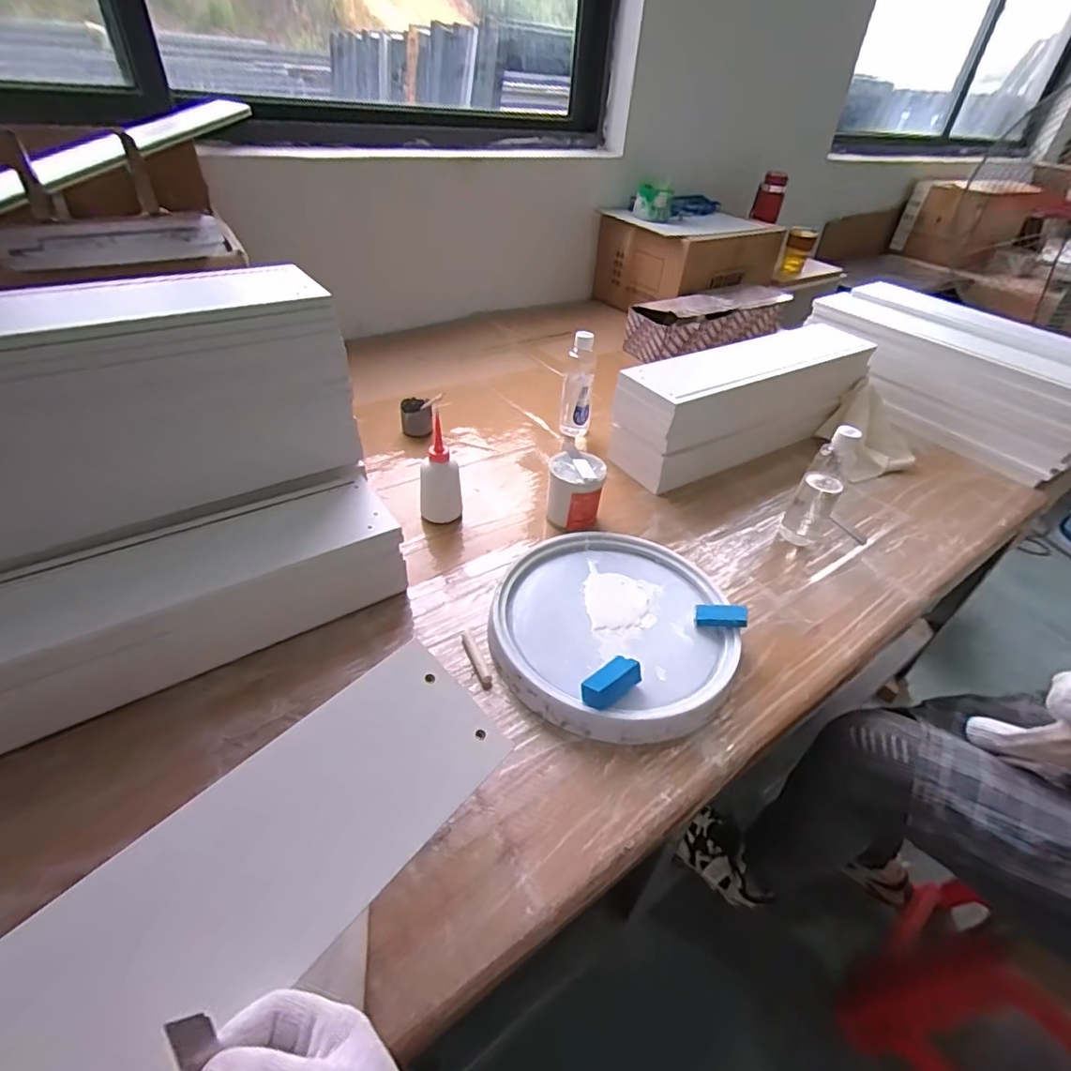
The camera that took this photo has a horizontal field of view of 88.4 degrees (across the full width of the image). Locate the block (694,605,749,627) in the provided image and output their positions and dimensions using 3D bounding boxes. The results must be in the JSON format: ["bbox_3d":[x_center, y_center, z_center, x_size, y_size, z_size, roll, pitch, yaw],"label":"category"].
[{"bbox_3d":[0.221,0.096,0.656,0.058,0.018,0.025,-2,38,17],"label":"block"}]

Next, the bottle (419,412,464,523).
[{"bbox_3d":[-0.136,-0.089,0.794,0.061,0.141,0.049,-2,41,-10],"label":"bottle"}]

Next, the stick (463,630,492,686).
[{"bbox_3d":[-0.066,0.139,0.627,0.013,0.011,0.074,-13,44,-22],"label":"stick"}]

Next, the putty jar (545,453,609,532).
[{"bbox_3d":[0.058,-0.062,0.820,0.079,0.098,0.082,4,40,-3],"label":"putty jar"}]

